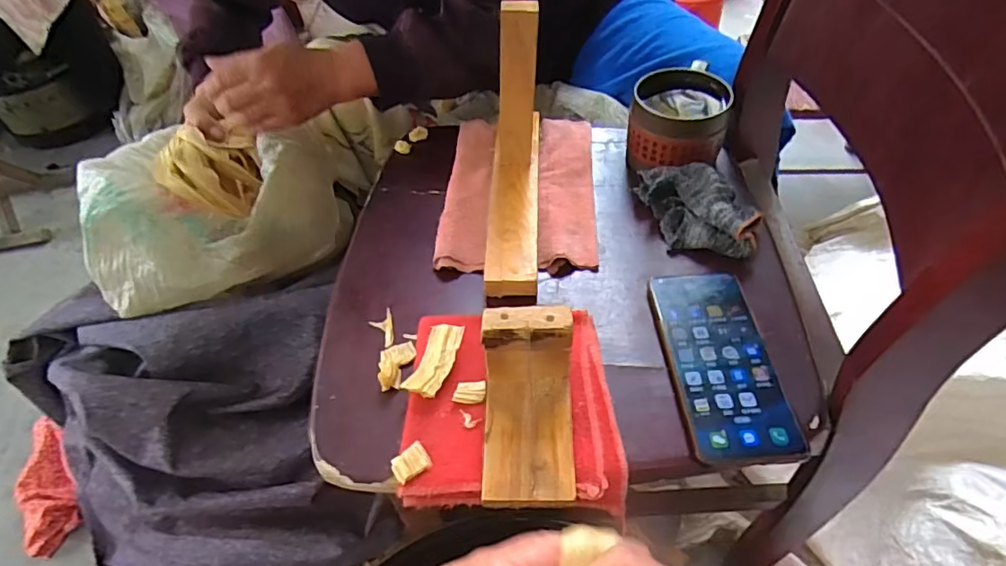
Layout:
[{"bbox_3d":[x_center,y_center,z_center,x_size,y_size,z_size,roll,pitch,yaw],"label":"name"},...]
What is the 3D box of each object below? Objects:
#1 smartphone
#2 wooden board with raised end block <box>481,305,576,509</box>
[{"bbox_3d":[0.165,0.057,0.423,0.075,0.010,0.162,-5,50,1],"label":"smartphone"},{"bbox_3d":[0.017,0.082,0.367,0.060,0.079,0.108,-1,50,5],"label":"wooden board with raised end block"}]

